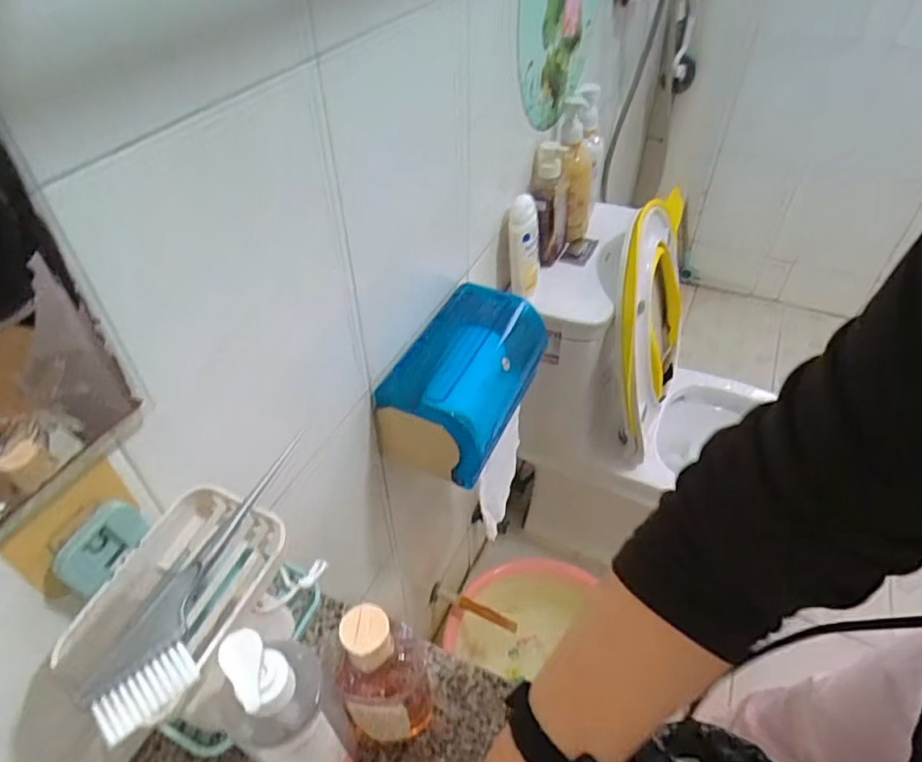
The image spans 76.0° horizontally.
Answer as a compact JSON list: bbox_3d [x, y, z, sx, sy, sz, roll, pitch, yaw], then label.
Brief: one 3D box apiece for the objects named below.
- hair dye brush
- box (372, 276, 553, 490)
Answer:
[{"bbox_3d":[-0.152,0.114,0.356,0.044,0.011,0.180,15,58,15],"label":"hair dye brush"},{"bbox_3d":[0.012,-0.005,0.740,0.125,0.116,0.237,20,48,19],"label":"box"}]

